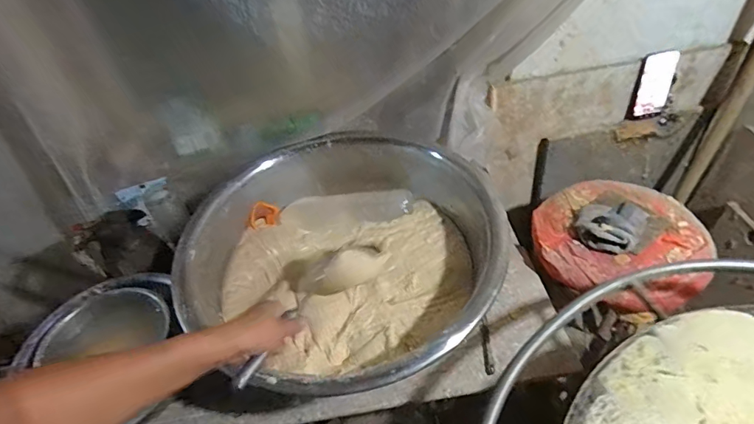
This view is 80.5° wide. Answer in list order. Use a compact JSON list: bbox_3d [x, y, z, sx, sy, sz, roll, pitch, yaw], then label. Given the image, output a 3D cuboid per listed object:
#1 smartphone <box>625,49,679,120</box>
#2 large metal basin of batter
[{"bbox_3d":[0.645,-0.292,1.039,0.088,0.156,0.010,0,32,2],"label":"smartphone"},{"bbox_3d":[-0.066,0.054,0.886,0.598,0.132,0.582,21,51,25],"label":"large metal basin of batter"}]

